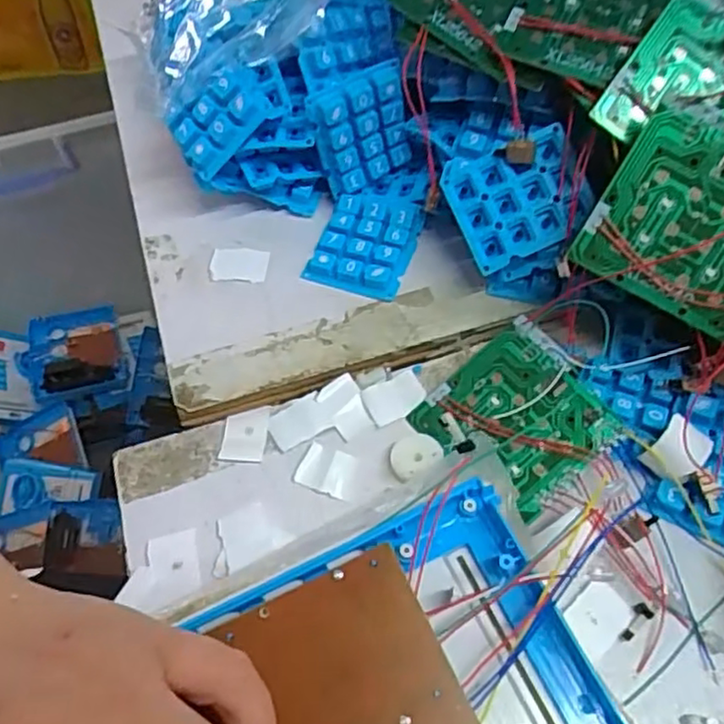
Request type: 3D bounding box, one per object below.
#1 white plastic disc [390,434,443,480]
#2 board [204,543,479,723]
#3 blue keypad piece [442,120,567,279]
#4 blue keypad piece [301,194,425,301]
[{"bbox_3d":[0.024,0.042,0.303,0.024,0.007,0.020,-20,61,-8],"label":"white plastic disc"},{"bbox_3d":[-0.006,0.108,0.222,0.070,0.004,0.073,-24,62,-9],"label":"board"},{"bbox_3d":[0.071,-0.077,0.314,0.057,0.009,0.055,-24,83,14],"label":"blue keypad piece"},{"bbox_3d":[0.002,-0.062,0.349,0.046,0.009,0.055,17,62,13],"label":"blue keypad piece"}]

